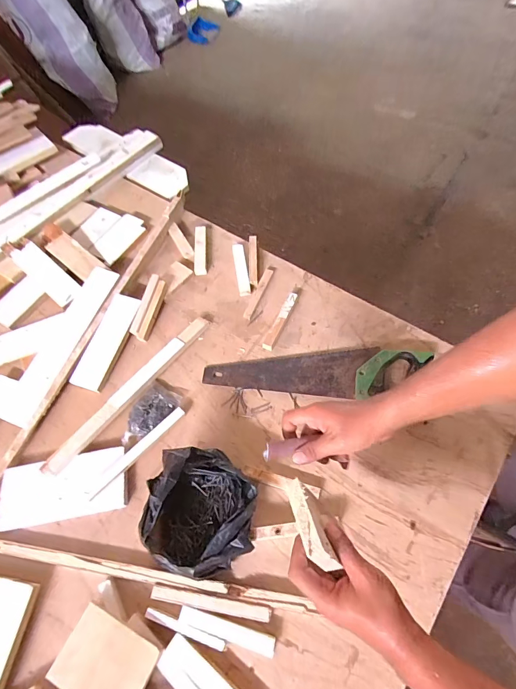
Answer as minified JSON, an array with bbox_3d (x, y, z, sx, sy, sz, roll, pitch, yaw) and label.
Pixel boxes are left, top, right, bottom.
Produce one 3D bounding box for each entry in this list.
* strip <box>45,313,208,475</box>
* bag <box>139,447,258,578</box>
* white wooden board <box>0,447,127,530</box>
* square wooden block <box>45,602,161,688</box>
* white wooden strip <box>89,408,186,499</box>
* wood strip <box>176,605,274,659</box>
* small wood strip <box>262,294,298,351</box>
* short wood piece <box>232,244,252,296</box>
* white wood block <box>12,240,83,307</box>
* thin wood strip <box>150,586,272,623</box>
[{"bbox_3d":[-0.246,0.085,0.715,0.028,0.015,0.401,35,69,19],"label":"strip"},{"bbox_3d":[-0.088,0.259,0.576,0.163,0.080,0.185,10,62,9],"label":"bag"},{"bbox_3d":[-0.345,0.248,0.636,0.221,0.015,0.100,-9,62,-3],"label":"white wooden board"},{"bbox_3d":[-0.212,0.441,0.503,0.129,0.009,0.093,18,51,16],"label":"square wooden block"},{"bbox_3d":[-0.216,0.190,0.656,0.018,0.013,0.206,38,70,20],"label":"white wooden strip"},{"bbox_3d":[-0.046,0.417,0.531,0.143,0.007,0.024,15,64,10],"label":"wood strip"},{"bbox_3d":[0.048,-0.051,0.781,0.021,0.026,0.140,22,65,13],"label":"small wood strip"},{"bbox_3d":[-0.040,-0.181,0.856,0.028,0.020,0.141,-10,62,-3],"label":"short wood piece"},{"bbox_3d":[-0.498,-0.169,0.855,0.195,0.034,0.065,35,69,19],"label":"white wood block"},{"bbox_3d":[-0.073,0.389,0.547,0.182,0.005,0.018,7,63,6],"label":"thin wood strip"}]

